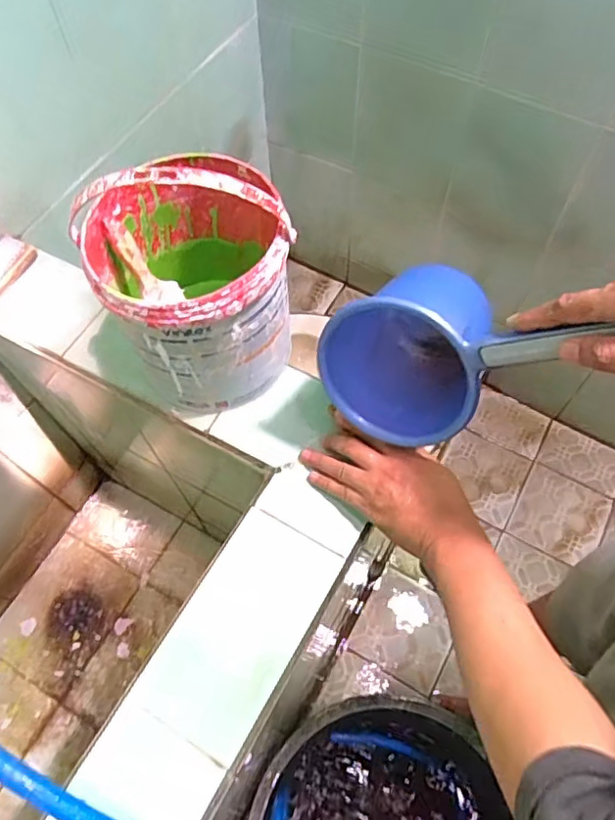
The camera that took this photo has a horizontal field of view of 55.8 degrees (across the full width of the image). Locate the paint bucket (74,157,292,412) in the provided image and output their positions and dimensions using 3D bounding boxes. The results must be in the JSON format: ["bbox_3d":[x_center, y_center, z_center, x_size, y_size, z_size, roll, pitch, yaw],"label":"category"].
[{"bbox_3d":[-0.109,-0.136,0.555,0.170,0.276,0.178,0,62,0],"label":"paint bucket"}]

